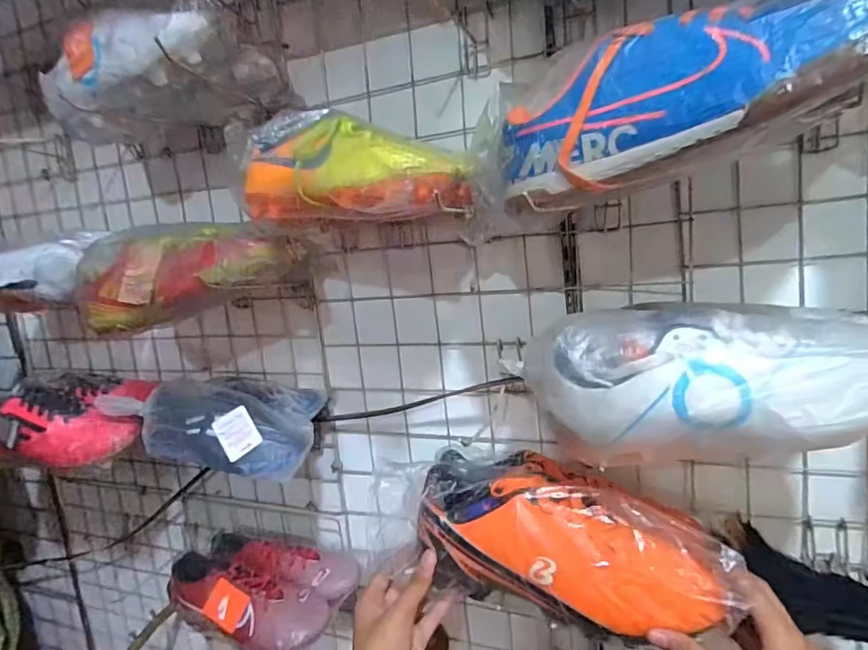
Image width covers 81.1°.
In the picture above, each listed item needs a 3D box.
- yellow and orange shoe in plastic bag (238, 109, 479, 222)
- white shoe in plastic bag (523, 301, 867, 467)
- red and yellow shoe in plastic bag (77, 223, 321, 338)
[{"bbox_3d":[-0.085,-0.136,0.449,0.219,0.099,0.086,17,21,33],"label":"yellow and orange shoe in plastic bag"},{"bbox_3d":[0.198,0.041,0.357,0.247,0.103,0.077,-2,11,23],"label":"white shoe in plastic bag"},{"bbox_3d":[-0.262,-0.052,0.550,0.221,0.092,0.120,-2,11,21],"label":"red and yellow shoe in plastic bag"}]

